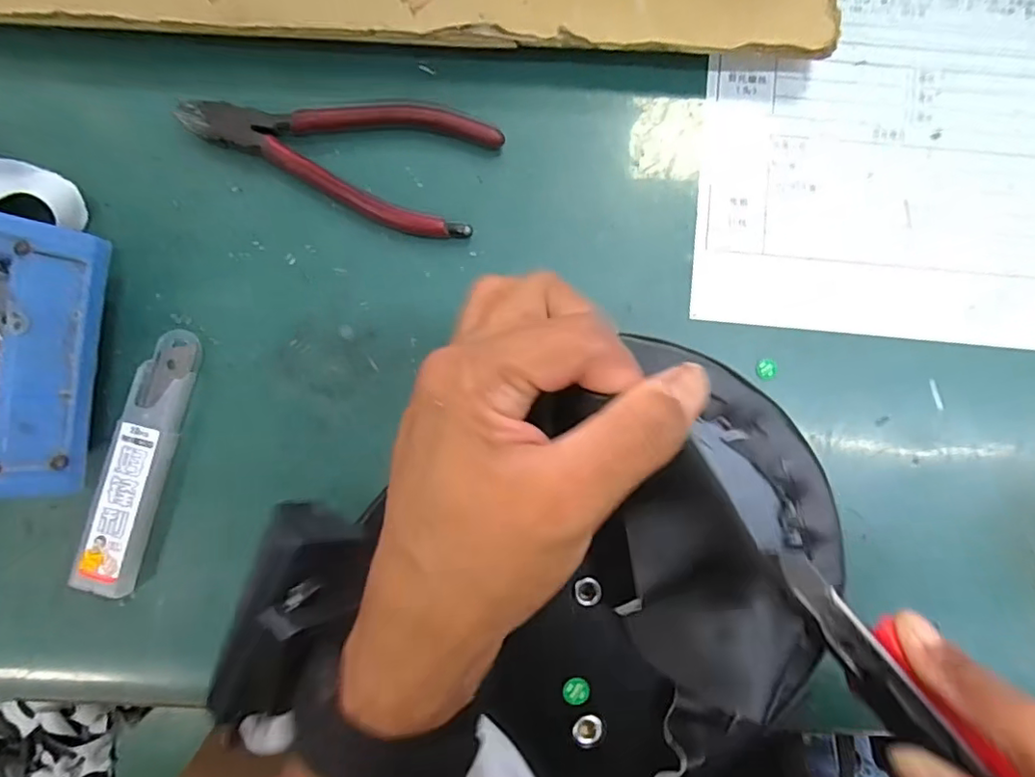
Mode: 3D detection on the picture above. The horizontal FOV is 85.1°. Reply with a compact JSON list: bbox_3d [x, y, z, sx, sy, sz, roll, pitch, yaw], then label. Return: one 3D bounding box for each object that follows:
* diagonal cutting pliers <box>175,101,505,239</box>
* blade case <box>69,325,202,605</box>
[{"bbox_3d":[-0.089,-0.122,0.279,0.153,0.011,0.061,18,87,1],"label":"diagonal cutting pliers"},{"bbox_3d":[-0.182,0.035,0.273,0.026,0.013,0.127,14,87,1],"label":"blade case"}]

